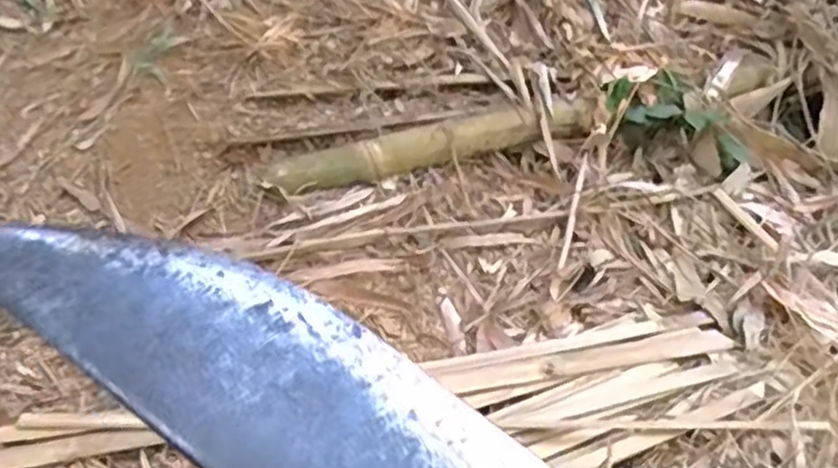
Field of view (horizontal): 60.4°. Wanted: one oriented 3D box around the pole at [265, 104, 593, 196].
[{"bbox_3d":[0.026,-0.144,1.150,0.533,0.060,0.062,-17,36,-12],"label":"pole"}]

